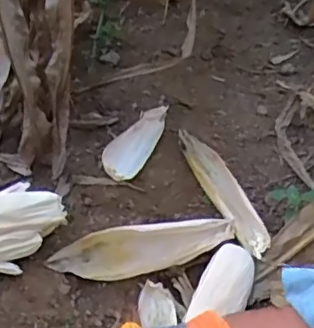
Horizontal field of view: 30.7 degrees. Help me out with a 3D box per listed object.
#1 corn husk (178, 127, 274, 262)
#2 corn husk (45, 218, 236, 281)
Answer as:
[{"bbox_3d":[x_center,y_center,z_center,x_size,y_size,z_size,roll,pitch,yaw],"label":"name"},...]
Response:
[{"bbox_3d":[0.113,0.038,0.940,0.054,0.039,0.270,-18,44,-16],"label":"corn husk"},{"bbox_3d":[-0.017,0.121,0.831,0.272,0.040,0.060,-10,42,-8],"label":"corn husk"}]

